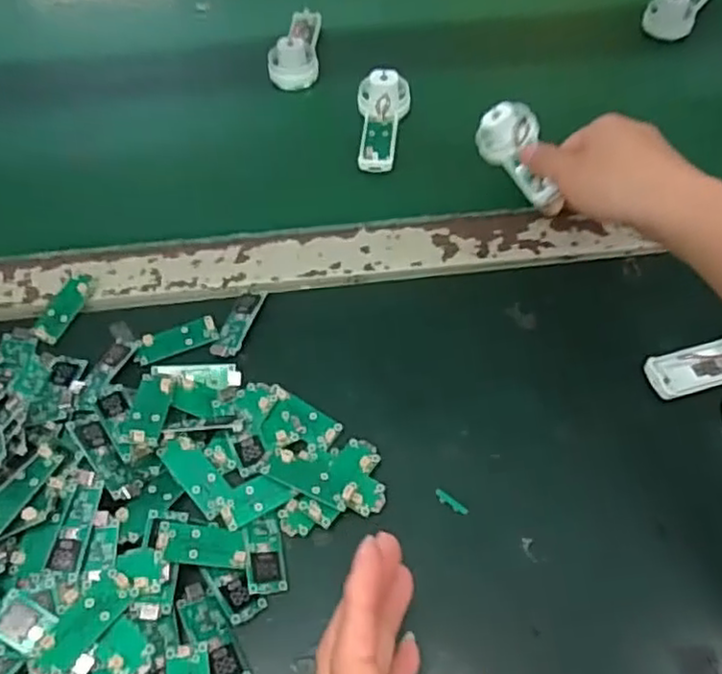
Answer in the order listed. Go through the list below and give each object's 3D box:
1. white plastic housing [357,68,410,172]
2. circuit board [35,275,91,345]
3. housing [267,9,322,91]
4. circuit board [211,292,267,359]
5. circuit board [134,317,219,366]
[{"bbox_3d":[0.016,-0.158,0.500,0.036,0.026,0.080,0,57,2],"label":"white plastic housing"},{"bbox_3d":[-0.186,-0.019,0.427,0.017,0.004,0.050,15,59,11],"label":"circuit board"},{"bbox_3d":[-0.054,-0.243,0.559,0.039,0.033,0.078,-1,57,1],"label":"housing"},{"bbox_3d":[-0.075,-0.009,0.415,0.019,0.004,0.048,16,59,11],"label":"circuit board"},{"bbox_3d":[-0.112,0.002,0.413,0.049,0.005,0.018,-22,60,-12],"label":"circuit board"}]

